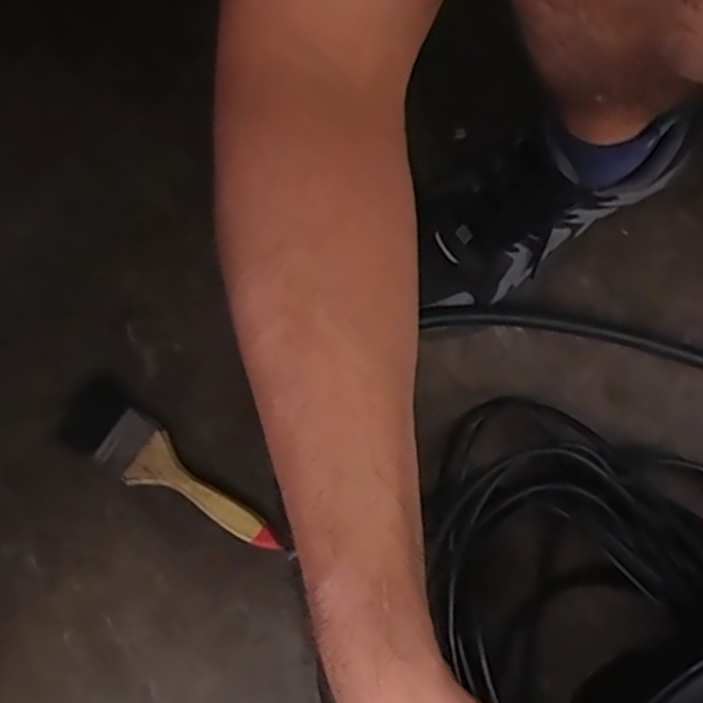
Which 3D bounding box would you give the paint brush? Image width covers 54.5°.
[{"bbox_3d":[-0.136,0.083,0.504,0.196,0.021,0.051,29,75,11],"label":"paint brush"}]

